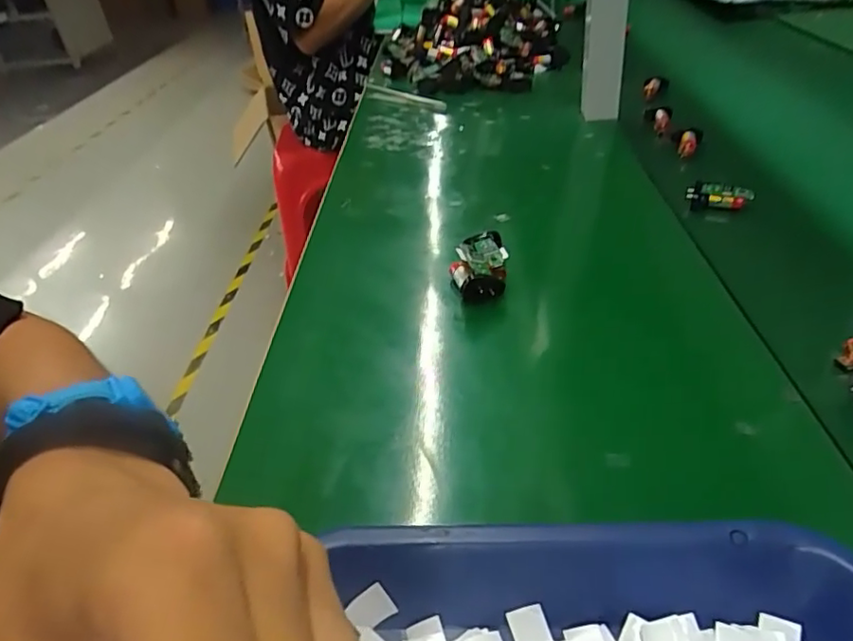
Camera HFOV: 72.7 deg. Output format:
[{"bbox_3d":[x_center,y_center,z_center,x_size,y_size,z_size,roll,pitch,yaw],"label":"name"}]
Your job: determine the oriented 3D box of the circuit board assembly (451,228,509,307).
[{"bbox_3d":[0.041,-0.043,0.456,0.042,0.026,0.071,0,37,10],"label":"circuit board assembly"}]

